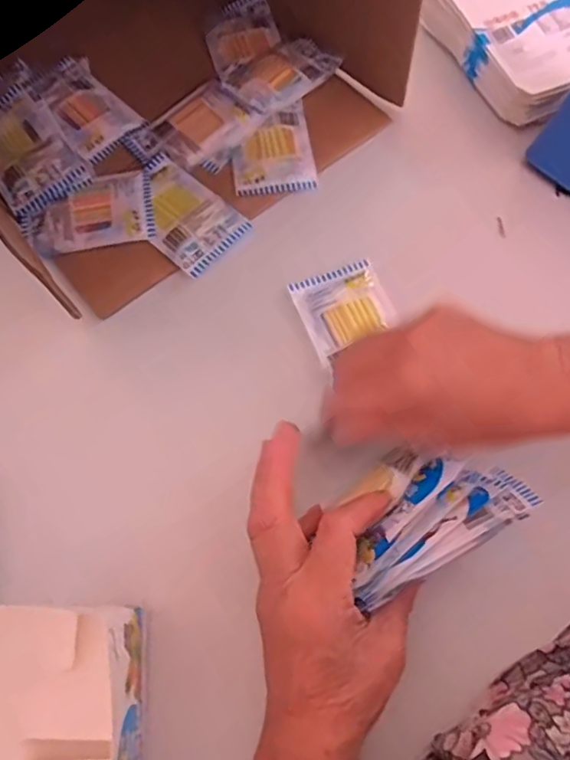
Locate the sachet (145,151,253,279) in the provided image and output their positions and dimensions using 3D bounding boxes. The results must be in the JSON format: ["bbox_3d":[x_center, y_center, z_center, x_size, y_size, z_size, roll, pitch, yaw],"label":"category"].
[{"bbox_3d":[-0.083,-0.130,0.440,0.102,0.010,0.063,42,74,17],"label":"sachet"}]

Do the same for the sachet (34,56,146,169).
[{"bbox_3d":[-0.166,-0.229,0.470,0.062,0.013,0.100,-36,71,-13],"label":"sachet"}]

